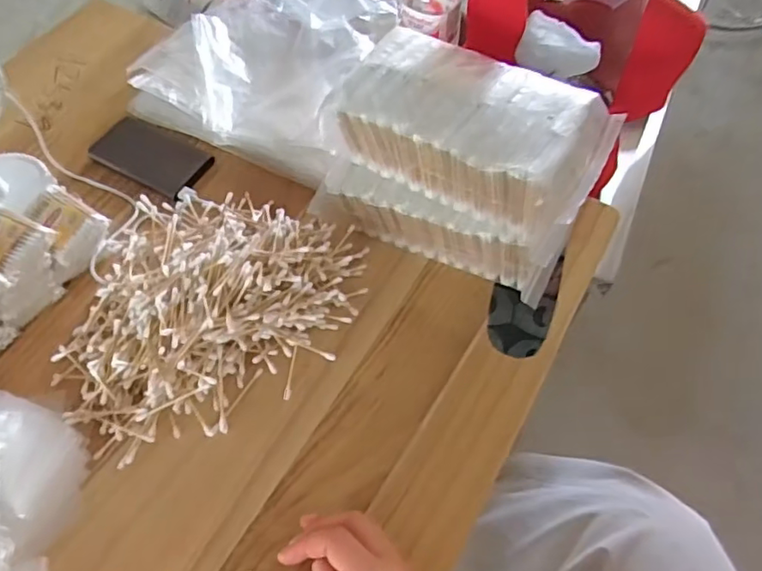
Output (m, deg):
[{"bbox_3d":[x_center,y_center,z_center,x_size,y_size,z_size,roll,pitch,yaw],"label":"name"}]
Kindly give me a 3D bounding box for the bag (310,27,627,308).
[{"bbox_3d":[0.076,-0.114,0.548,0.228,0.146,0.162,27,63,16],"label":"bag"}]

